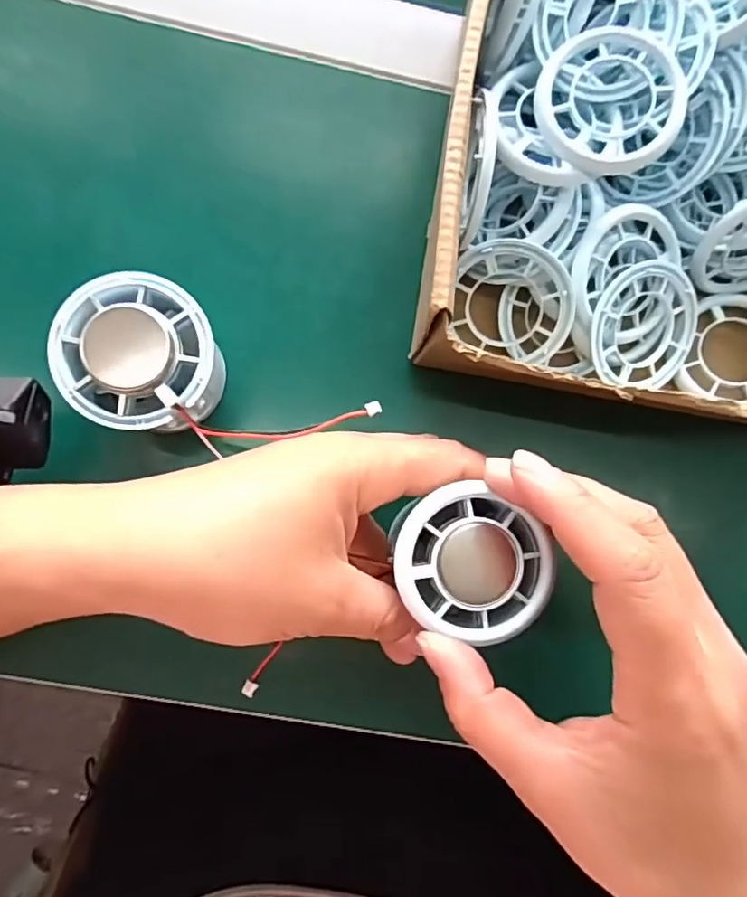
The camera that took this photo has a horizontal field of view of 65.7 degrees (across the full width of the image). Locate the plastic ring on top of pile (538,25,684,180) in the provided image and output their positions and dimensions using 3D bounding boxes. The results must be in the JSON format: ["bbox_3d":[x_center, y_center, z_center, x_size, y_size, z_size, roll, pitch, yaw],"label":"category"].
[{"bbox_3d":[0.093,-0.136,0.229,0.056,0.009,0.055,0,88,3],"label":"plastic ring on top of pile"}]

